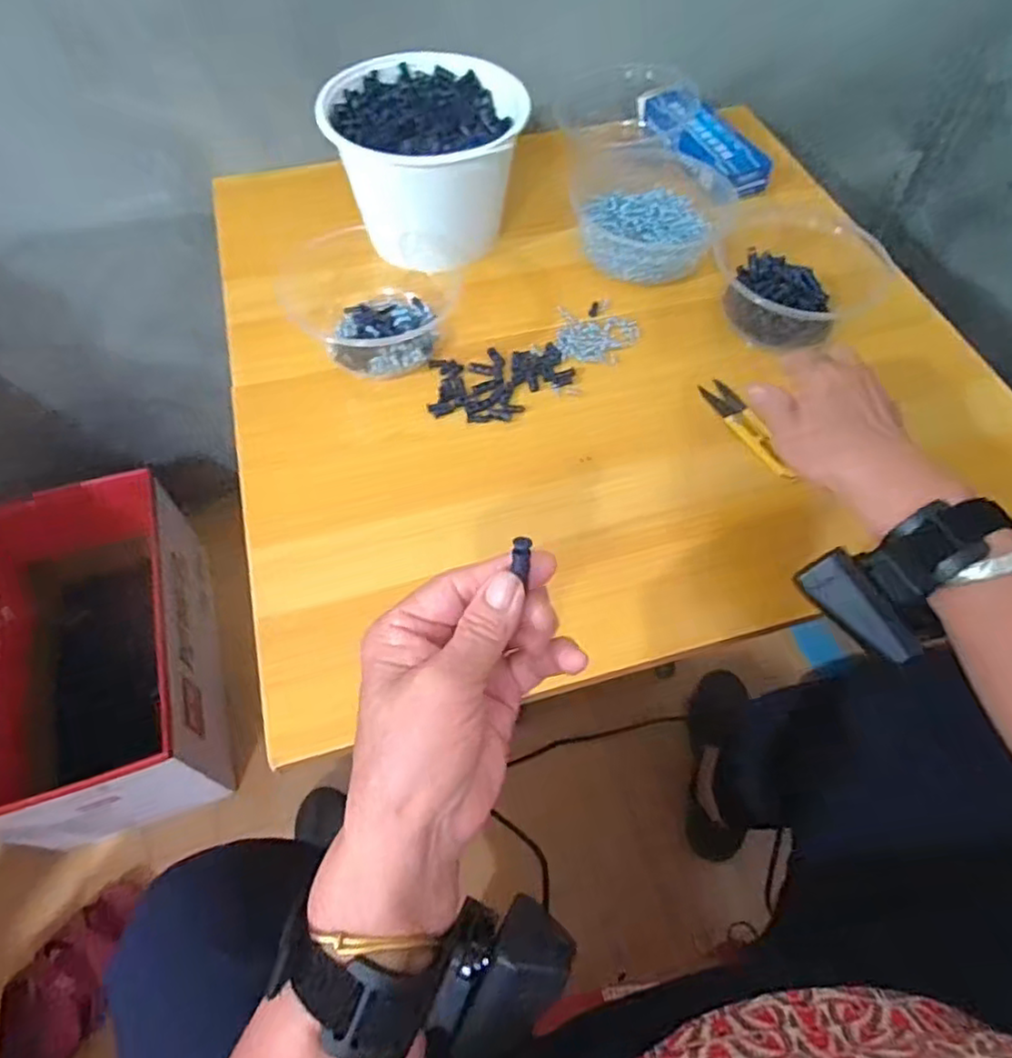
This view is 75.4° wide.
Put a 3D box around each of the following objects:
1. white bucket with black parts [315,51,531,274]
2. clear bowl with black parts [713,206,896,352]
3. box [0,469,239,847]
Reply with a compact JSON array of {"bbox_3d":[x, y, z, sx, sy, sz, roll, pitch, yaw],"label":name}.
[{"bbox_3d":[-0.069,-0.321,0.578,0.162,0.114,0.140,-7,58,-6],"label":"white bucket with black parts"},{"bbox_3d":[0.252,-0.219,0.554,0.129,0.052,0.141,3,58,0],"label":"clear bowl with black parts"},{"bbox_3d":[-0.495,0.147,0.817,0.220,0.229,0.409,-12,59,-9],"label":"box"}]

